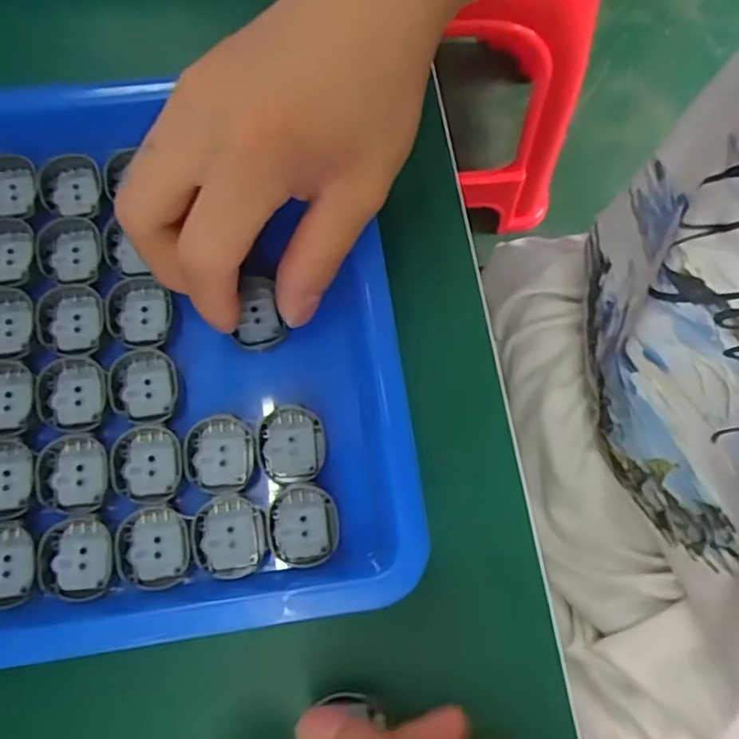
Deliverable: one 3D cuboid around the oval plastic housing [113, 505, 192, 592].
[{"bbox_3d":[-0.076,0.063,0.225,0.024,0.005,0.028,-11,74,-5],"label":"oval plastic housing"}]

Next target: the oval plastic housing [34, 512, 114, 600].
[{"bbox_3d":[-0.103,0.066,0.223,0.025,0.004,0.028,-7,73,-4],"label":"oval plastic housing"}]

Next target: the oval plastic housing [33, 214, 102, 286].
[{"bbox_3d":[-0.122,-0.048,0.257,0.025,0.007,0.029,-18,74,-7],"label":"oval plastic housing"}]

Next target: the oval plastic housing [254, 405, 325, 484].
[{"bbox_3d":[-0.029,0.028,0.238,0.024,0.006,0.028,-3,73,-3],"label":"oval plastic housing"}]

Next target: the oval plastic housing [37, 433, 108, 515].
[{"bbox_3d":[-0.108,0.038,0.232,0.025,0.006,0.027,4,73,-1],"label":"oval plastic housing"}]

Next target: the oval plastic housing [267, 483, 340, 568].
[{"bbox_3d":[-0.024,0.056,0.229,0.025,0.006,0.029,-10,74,-5],"label":"oval plastic housing"}]

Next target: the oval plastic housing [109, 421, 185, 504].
[{"bbox_3d":[-0.081,0.034,0.234,0.025,0.005,0.028,-4,73,-3],"label":"oval plastic housing"}]

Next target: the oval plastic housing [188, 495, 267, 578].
[{"bbox_3d":[-0.050,0.060,0.227,0.027,0.006,0.028,-10,74,-4],"label":"oval plastic housing"}]

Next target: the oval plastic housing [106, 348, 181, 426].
[{"bbox_3d":[-0.086,0.006,0.243,0.024,0.007,0.029,-17,74,-7],"label":"oval plastic housing"}]

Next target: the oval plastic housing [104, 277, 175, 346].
[{"bbox_3d":[-0.091,-0.023,0.251,0.024,0.005,0.029,-4,73,-3],"label":"oval plastic housing"}]

